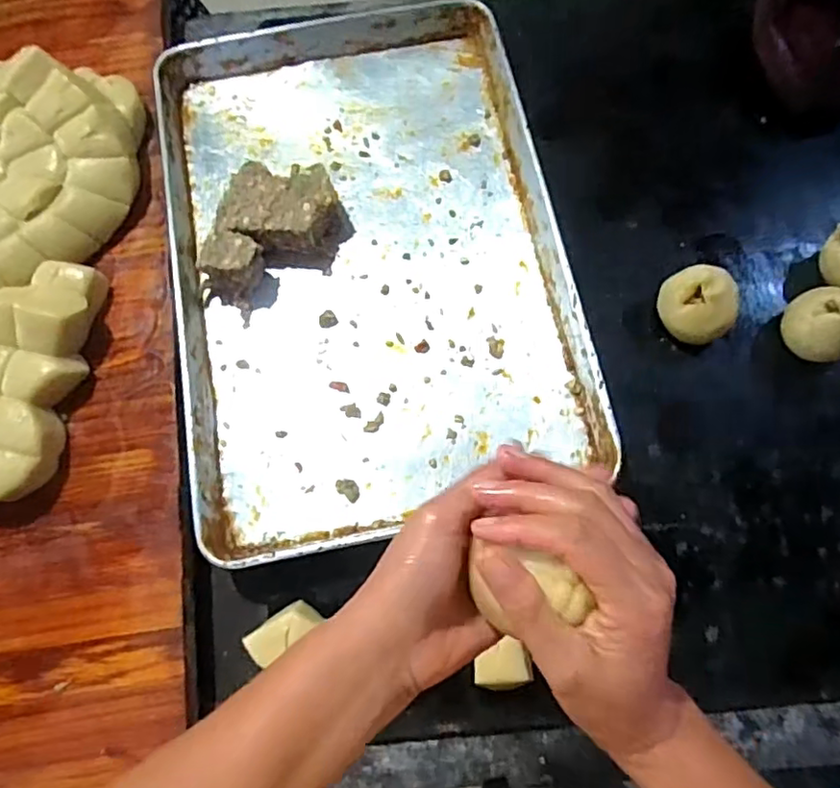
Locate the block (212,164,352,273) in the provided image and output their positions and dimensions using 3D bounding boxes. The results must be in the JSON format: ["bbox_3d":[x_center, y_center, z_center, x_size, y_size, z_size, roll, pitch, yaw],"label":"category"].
[{"bbox_3d":[-0.148,-0.196,0.676,0.124,0.054,0.096,7,74,2],"label":"block"}]

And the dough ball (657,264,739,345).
[{"bbox_3d":[0.280,-0.092,0.626,0.066,0.055,0.080,-40,77,-9],"label":"dough ball"}]

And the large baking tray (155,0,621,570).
[{"bbox_3d":[-0.061,-0.154,0.667,0.401,0.053,0.600,-11,74,-3],"label":"large baking tray"}]

